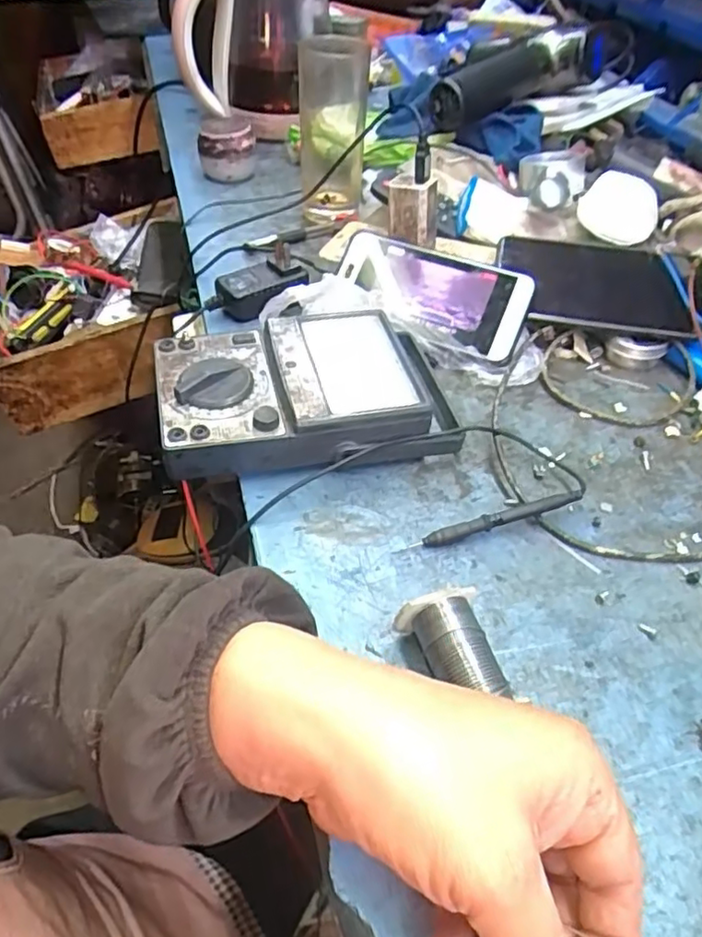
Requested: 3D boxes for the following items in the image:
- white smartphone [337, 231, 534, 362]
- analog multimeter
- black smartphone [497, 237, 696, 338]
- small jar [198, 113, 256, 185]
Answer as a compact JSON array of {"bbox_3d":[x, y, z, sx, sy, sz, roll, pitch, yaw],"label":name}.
[{"bbox_3d":[0.061,-0.140,0.508,0.152,0.014,0.067,25,86,18],"label":"white smartphone"},{"bbox_3d":[-0.026,-0.052,0.436,0.194,0.047,0.115,-7,46,-11],"label":"analog multimeter"},{"bbox_3d":[0.191,-0.145,0.509,0.145,0.015,0.079,9,68,2],"label":"black smartphone"},{"bbox_3d":[-0.136,-0.351,0.719,0.058,0.057,0.056,-3,46,-8],"label":"small jar"}]

